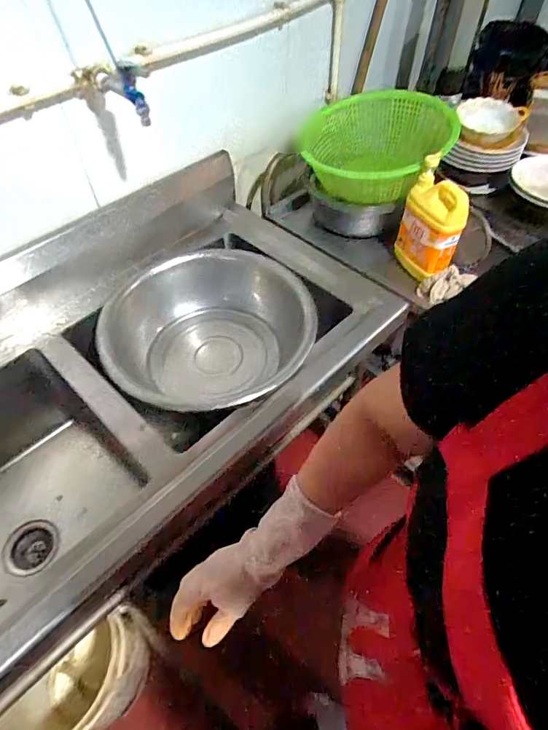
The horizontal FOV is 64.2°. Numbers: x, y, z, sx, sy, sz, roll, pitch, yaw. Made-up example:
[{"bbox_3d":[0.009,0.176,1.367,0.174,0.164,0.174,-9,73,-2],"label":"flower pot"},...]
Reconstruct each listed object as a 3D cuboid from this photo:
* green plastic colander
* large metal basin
[{"bbox_3d":[0.246,-0.534,1.093,0.362,0.170,0.405,10,53,8],"label":"green plastic colander"},{"bbox_3d":[-0.140,-0.068,0.979,0.429,0.158,0.448,0,52,0],"label":"large metal basin"}]

